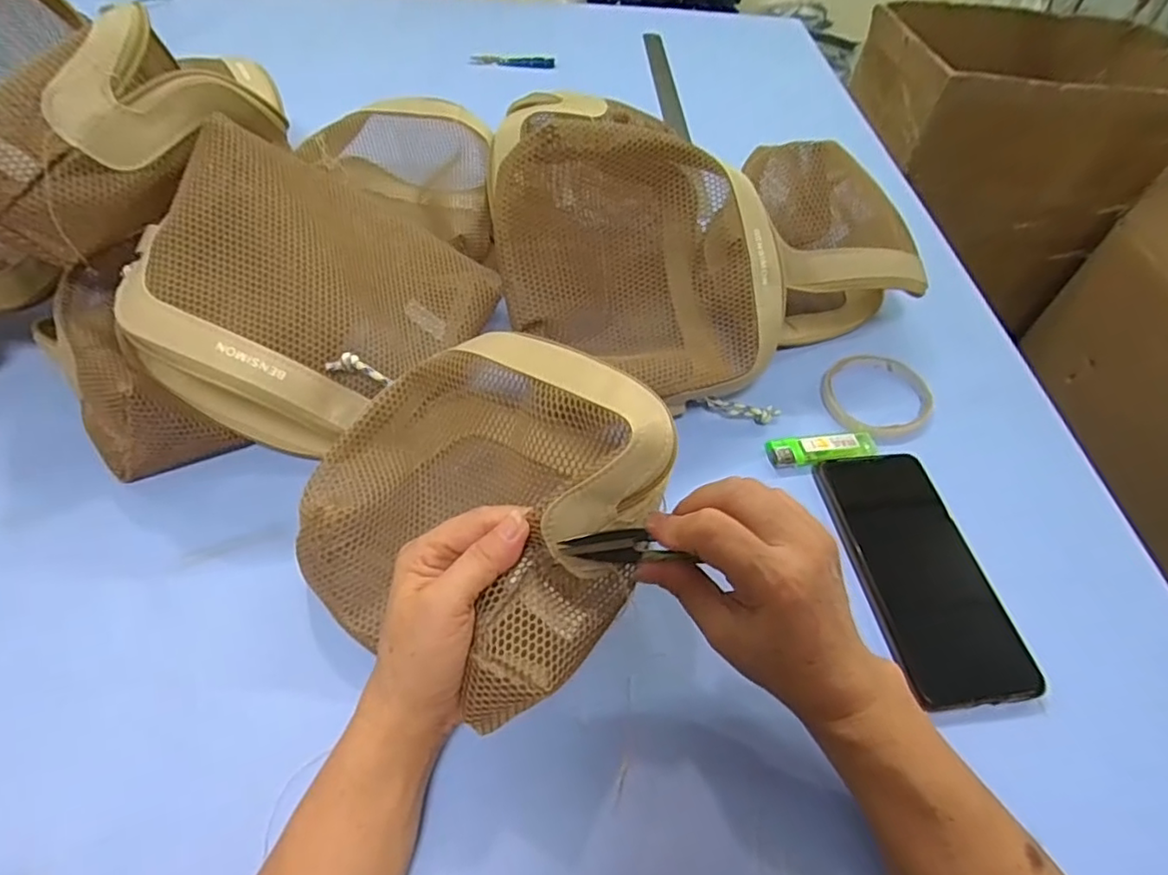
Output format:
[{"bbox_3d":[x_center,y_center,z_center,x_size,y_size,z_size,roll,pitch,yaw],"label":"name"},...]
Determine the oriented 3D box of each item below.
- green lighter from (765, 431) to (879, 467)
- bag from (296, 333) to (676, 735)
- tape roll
[{"bbox_3d":[0.175,0.010,0.448,0.083,0.015,0.021,-5,51,-8],"label":"green lighter"},{"bbox_3d":[-0.057,0.032,0.326,0.179,0.073,0.184,26,84,32],"label":"bag"},{"bbox_3d":[0.231,-0.034,0.486,0.087,0.015,0.078,-18,54,-18],"label":"tape roll"}]

